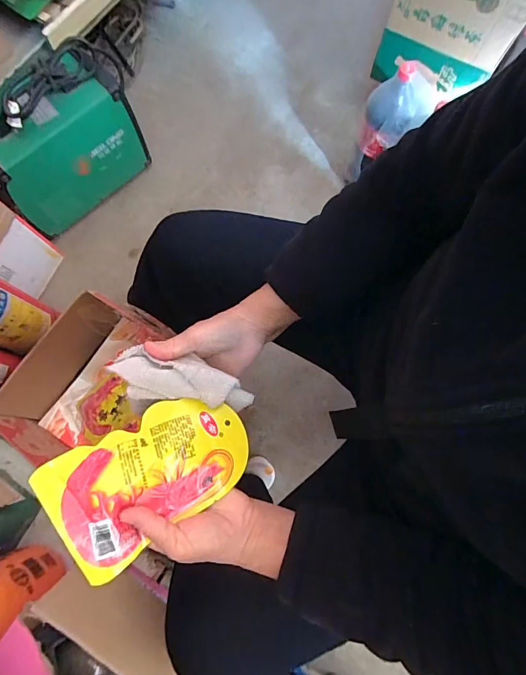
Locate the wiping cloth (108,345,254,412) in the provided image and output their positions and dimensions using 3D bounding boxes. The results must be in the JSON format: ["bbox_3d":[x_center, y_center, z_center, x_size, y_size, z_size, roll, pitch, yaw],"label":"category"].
[{"bbox_3d":[-0.076,0.043,0.370,0.135,0.030,0.049,14,78,-9],"label":"wiping cloth"}]

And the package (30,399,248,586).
[{"bbox_3d":[-0.095,0.118,0.335,0.169,0.015,0.102,-30,83,-25],"label":"package"}]

